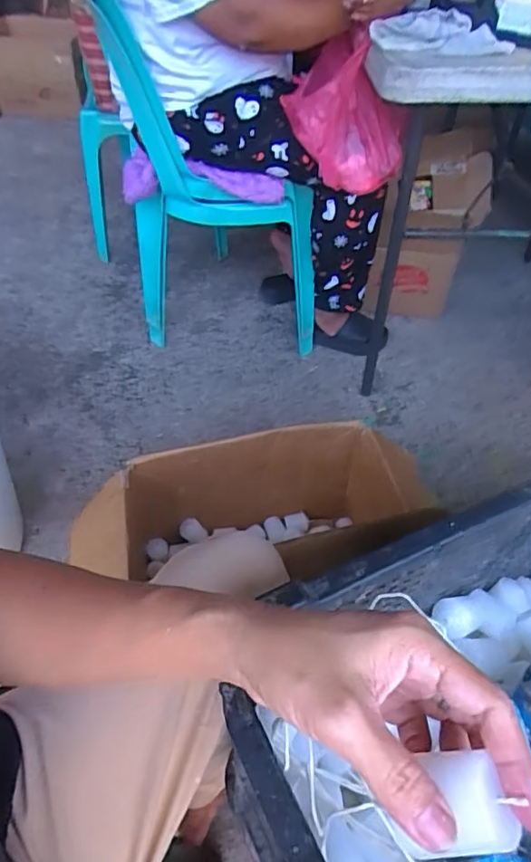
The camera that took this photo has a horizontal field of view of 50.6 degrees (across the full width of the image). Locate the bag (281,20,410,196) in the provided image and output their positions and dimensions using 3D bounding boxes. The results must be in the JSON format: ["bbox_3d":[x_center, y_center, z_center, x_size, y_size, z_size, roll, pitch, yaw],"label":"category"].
[{"bbox_3d":[0.135,-0.541,0.955,0.201,0.211,0.130,2,48,1],"label":"bag"}]

